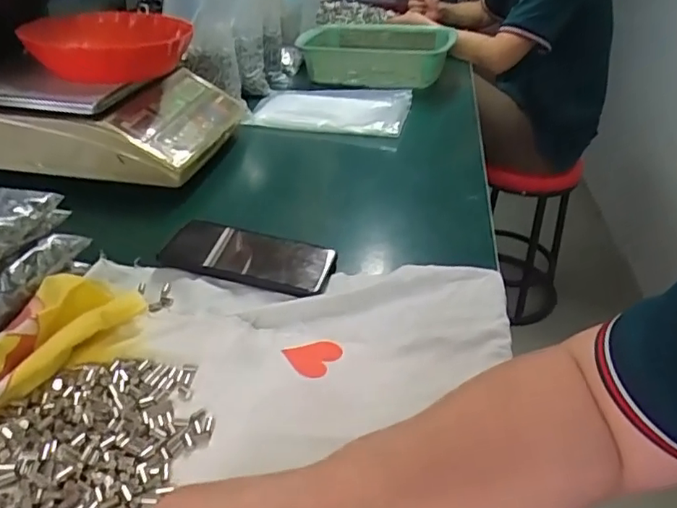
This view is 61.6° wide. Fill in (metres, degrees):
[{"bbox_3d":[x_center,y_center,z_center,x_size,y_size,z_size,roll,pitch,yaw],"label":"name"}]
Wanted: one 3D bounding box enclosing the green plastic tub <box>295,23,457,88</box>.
[{"bbox_3d":[0.079,-0.399,1.141,0.287,0.097,0.236,9,32,13],"label":"green plastic tub"}]

